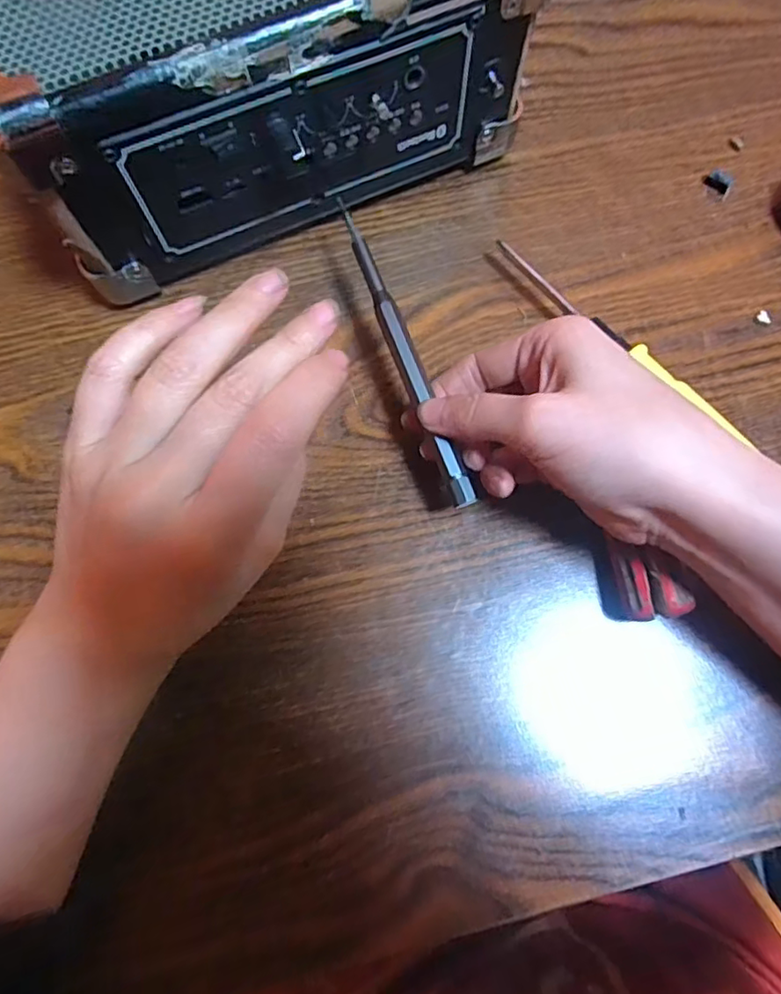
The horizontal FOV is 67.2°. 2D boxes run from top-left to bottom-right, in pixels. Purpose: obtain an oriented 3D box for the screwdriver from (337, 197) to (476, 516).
[{"bbox_3d":[0.005,-0.063,0.243,0.010,0.006,0.143,-20,78,-6],"label":"screwdriver"}]

